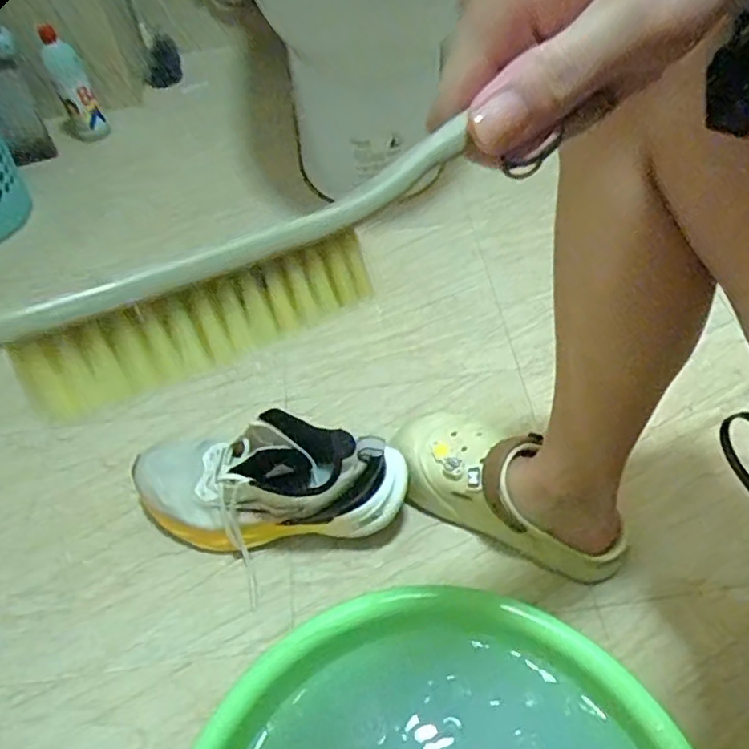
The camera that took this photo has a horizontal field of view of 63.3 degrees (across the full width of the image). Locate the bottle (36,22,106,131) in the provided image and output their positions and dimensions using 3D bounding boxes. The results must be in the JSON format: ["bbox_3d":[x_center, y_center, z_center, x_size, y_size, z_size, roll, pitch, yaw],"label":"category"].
[{"bbox_3d":[-0.575,-0.552,1.150,0.068,0.207,0.061,-14,53,-7],"label":"bottle"}]

